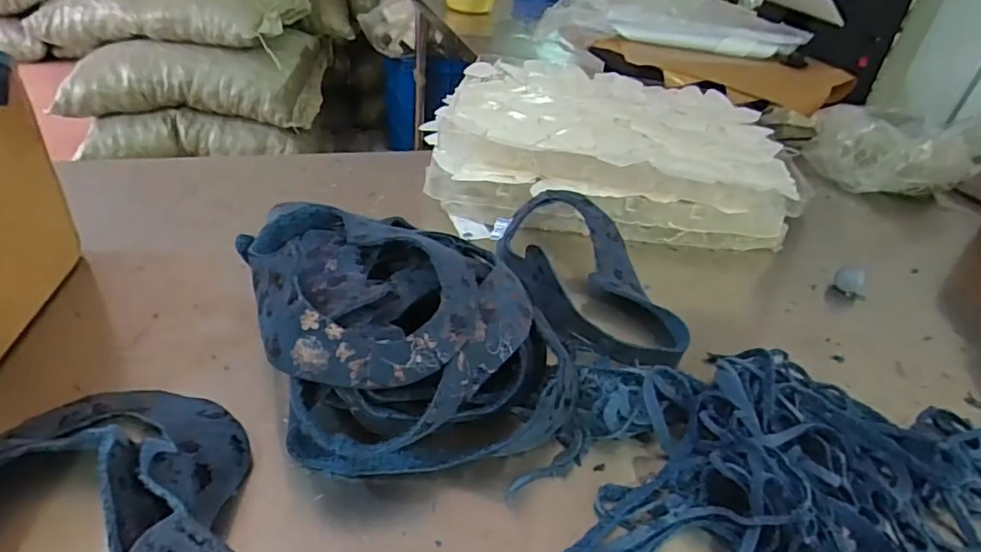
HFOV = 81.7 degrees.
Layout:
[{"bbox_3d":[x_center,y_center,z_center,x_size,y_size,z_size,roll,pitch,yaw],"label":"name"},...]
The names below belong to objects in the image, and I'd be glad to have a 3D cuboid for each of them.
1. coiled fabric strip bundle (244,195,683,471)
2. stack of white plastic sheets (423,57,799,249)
[{"bbox_3d":[0.003,0.007,0.510,0.387,0.098,0.306,-12,40,-24],"label":"coiled fabric strip bundle"},{"bbox_3d":[0.163,-0.201,0.841,0.472,0.099,0.408,4,36,-3],"label":"stack of white plastic sheets"}]

